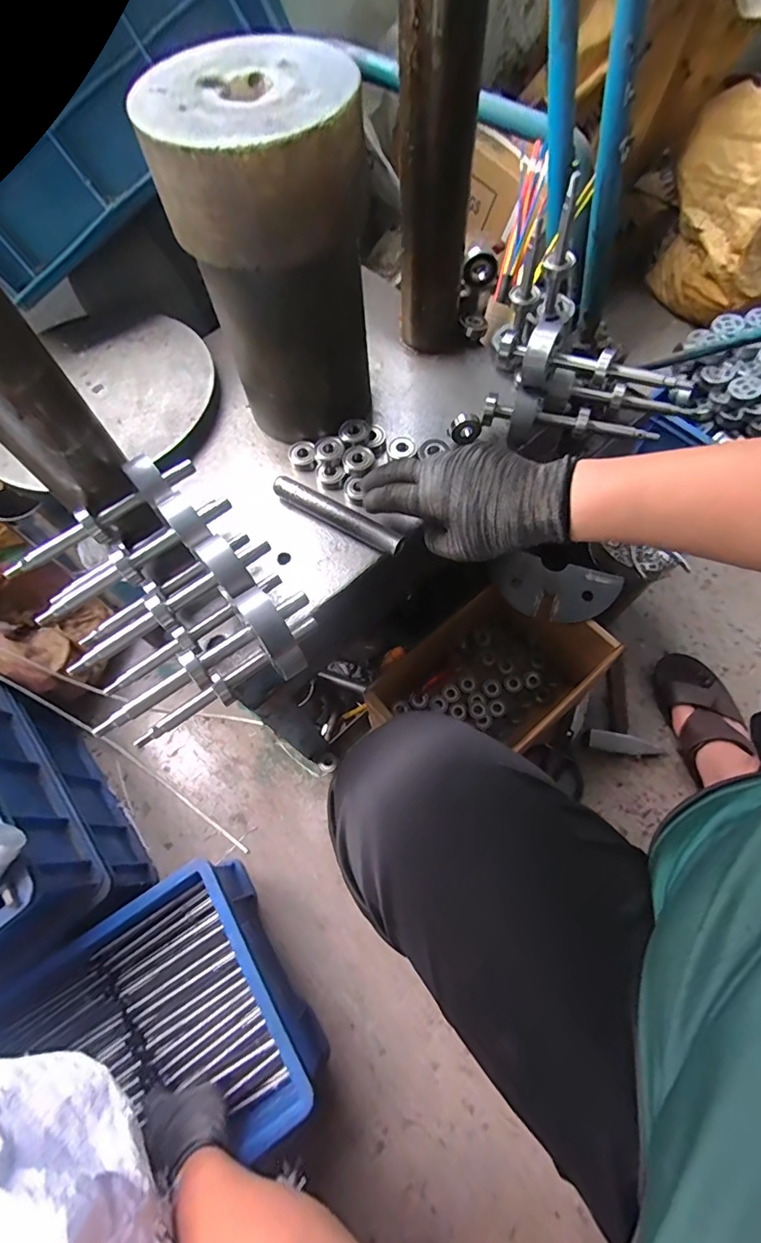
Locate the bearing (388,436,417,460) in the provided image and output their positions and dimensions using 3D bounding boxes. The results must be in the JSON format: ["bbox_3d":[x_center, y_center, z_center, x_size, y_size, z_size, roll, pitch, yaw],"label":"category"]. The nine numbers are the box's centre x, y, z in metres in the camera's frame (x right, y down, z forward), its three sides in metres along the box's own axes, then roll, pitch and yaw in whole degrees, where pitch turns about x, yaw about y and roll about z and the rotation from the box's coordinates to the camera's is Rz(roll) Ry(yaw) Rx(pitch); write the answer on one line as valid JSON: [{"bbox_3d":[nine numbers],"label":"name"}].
[{"bbox_3d":[0.022,-0.178,0.505,0.029,0.004,0.027,-1,65,2],"label":"bearing"}]

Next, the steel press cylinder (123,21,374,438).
[{"bbox_3d":[-0.075,-0.281,0.416,0.134,0.246,0.130,-7,65,-1],"label":"steel press cylinder"}]

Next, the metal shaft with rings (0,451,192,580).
[{"bbox_3d":[-0.216,-0.083,0.384,0.158,0.032,0.030,-35,69,-13],"label":"metal shaft with rings"}]

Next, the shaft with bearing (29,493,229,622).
[{"bbox_3d":[-0.179,-0.045,0.366,0.156,0.032,0.033,-35,68,0],"label":"shaft with bearing"}]

